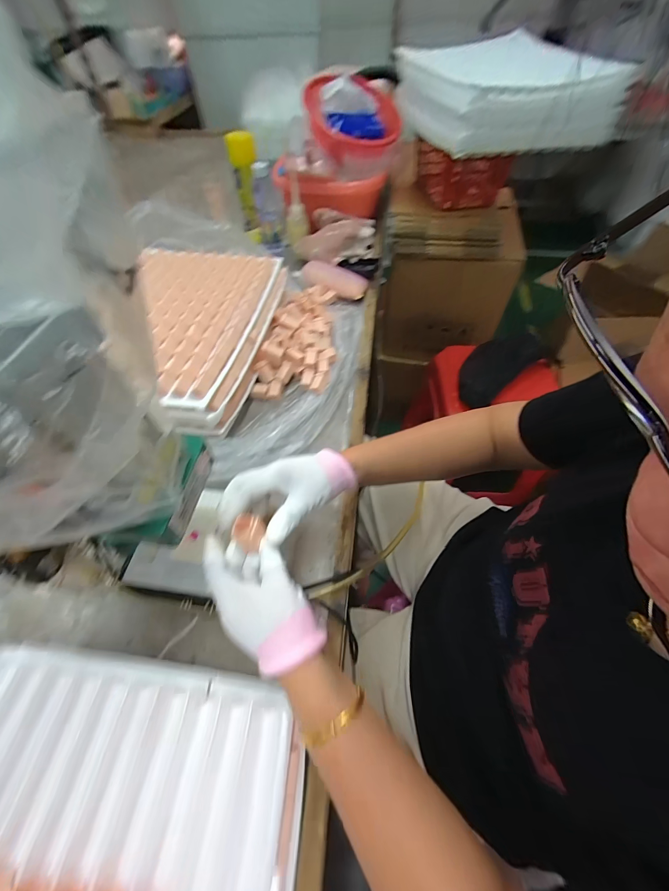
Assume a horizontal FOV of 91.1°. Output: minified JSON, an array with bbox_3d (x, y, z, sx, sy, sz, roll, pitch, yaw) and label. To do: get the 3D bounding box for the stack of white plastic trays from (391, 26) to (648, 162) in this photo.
[{"bbox_3d":[0.326,-0.715,0.665,0.331,0.091,0.368,-9,57,-5],"label":"stack of white plastic trays"}]

